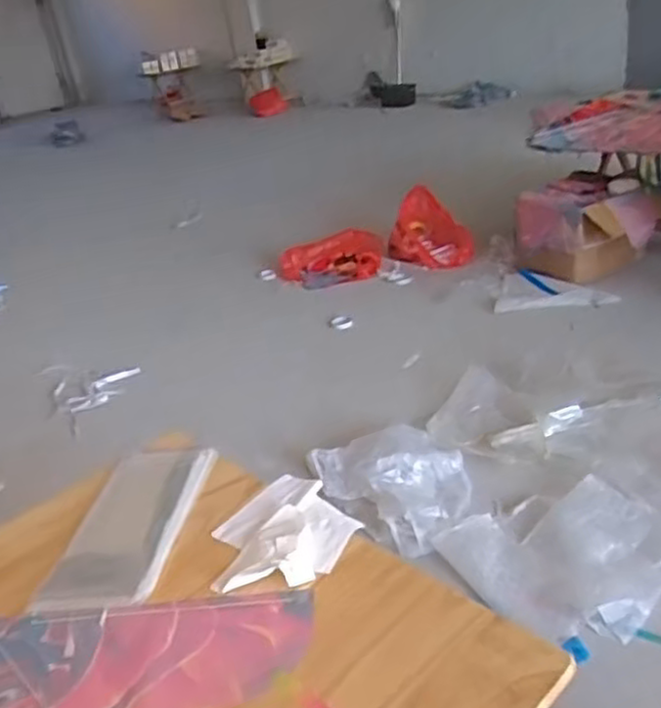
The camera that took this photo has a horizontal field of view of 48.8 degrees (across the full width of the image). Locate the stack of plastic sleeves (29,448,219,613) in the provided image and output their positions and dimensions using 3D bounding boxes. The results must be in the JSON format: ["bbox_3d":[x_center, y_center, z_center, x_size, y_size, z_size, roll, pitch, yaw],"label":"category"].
[{"bbox_3d":[-0.284,0.238,1.065,0.168,0.018,0.325,-3,27,14],"label":"stack of plastic sleeves"}]

